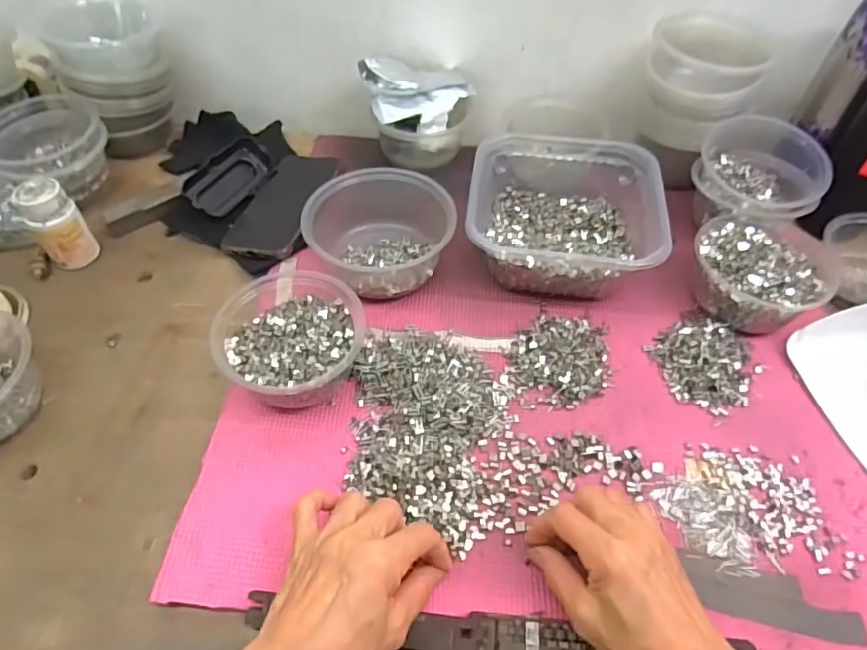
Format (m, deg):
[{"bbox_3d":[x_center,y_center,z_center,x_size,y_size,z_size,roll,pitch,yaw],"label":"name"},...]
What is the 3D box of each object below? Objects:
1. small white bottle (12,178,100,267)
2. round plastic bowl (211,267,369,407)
[{"bbox_3d":[-0.363,-0.099,0.551,0.045,0.077,0.051,-32,59,-23],"label":"small white bottle"},{"bbox_3d":[-0.116,0.012,0.468,0.109,0.064,0.116,0,52,0],"label":"round plastic bowl"}]

